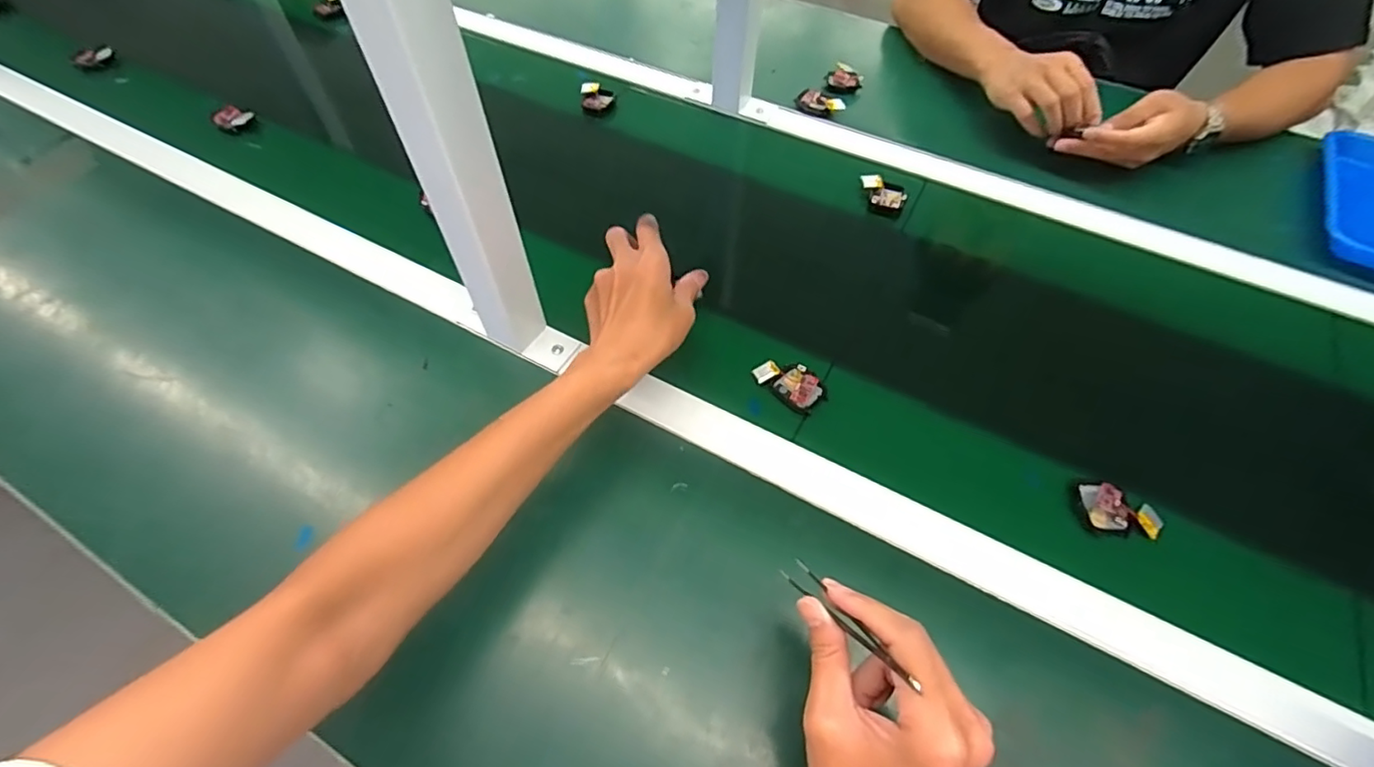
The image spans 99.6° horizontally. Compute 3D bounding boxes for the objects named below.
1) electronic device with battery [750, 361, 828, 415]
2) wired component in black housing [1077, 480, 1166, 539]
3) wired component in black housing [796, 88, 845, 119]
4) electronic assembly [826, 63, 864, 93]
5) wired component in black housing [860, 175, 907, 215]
[{"bbox_3d":[0.092,-0.001,0.516,0.062,0.011,0.036,37,58,16],"label":"electronic device with battery"},{"bbox_3d":[0.339,0.098,0.451,0.059,0.013,0.037,13,55,0],"label":"wired component in black housing"},{"bbox_3d":[0.172,-0.360,0.750,0.058,0.022,0.032,28,56,11],"label":"wired component in black housing"},{"bbox_3d":[0.215,-0.414,0.789,0.048,0.018,0.041,17,55,3],"label":"electronic assembly"},{"bbox_3d":[0.221,-0.214,0.656,0.052,0.019,0.037,21,55,6],"label":"wired component in black housing"}]

